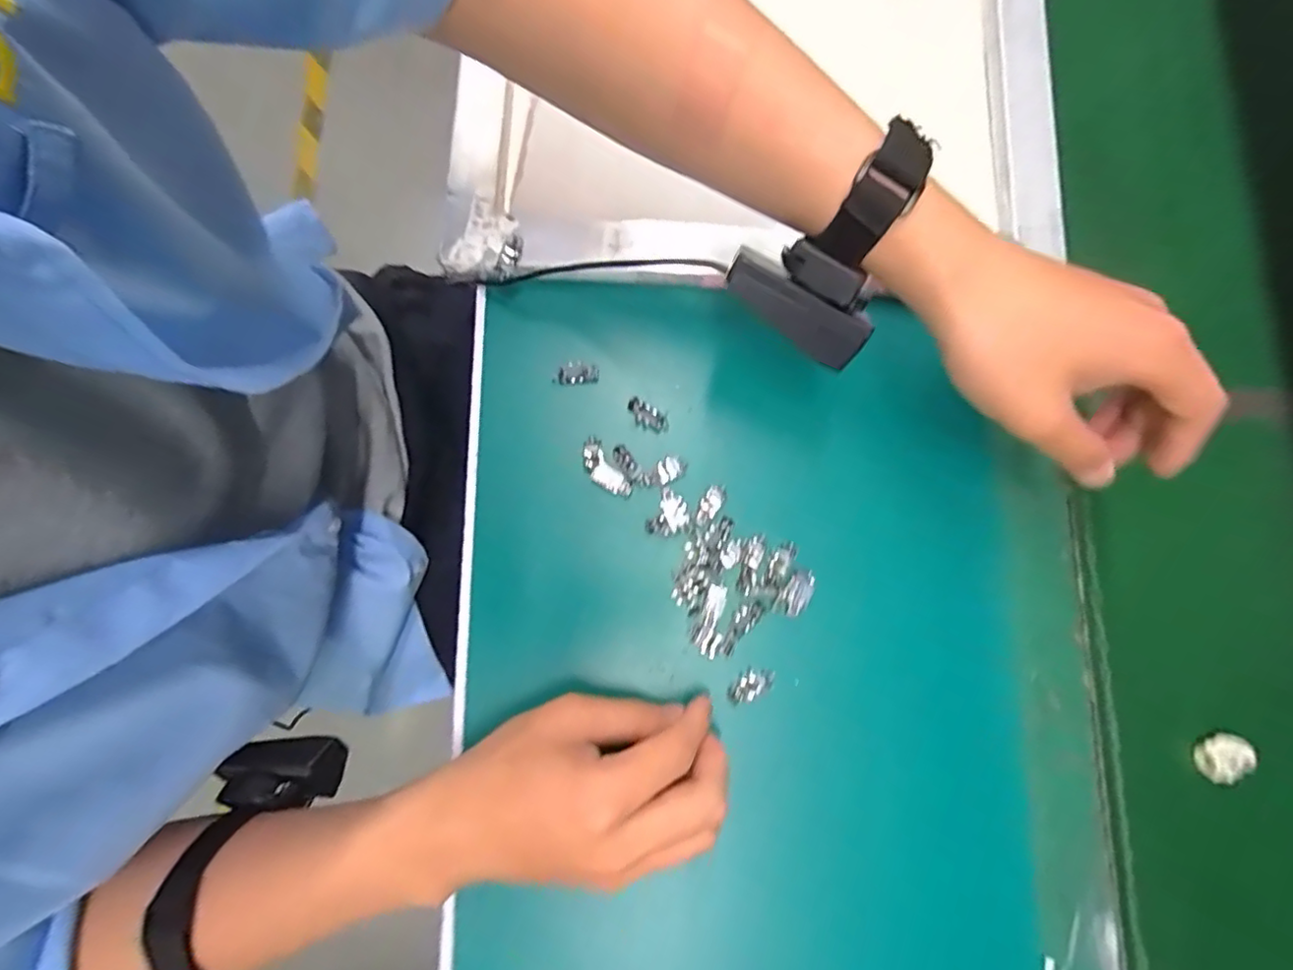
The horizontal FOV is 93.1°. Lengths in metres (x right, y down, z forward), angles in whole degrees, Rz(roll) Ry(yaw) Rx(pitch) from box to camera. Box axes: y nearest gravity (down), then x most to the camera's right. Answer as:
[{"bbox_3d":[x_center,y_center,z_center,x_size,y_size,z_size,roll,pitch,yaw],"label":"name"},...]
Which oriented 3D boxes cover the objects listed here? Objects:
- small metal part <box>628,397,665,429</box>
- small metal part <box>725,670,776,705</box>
[{"bbox_3d":[0.000,-0.042,0.361,0.024,0.006,0.011,35,81,-7],"label":"small metal part"},{"bbox_3d":[0.057,0.110,0.335,0.027,0.008,0.012,-37,82,-7],"label":"small metal part"}]

